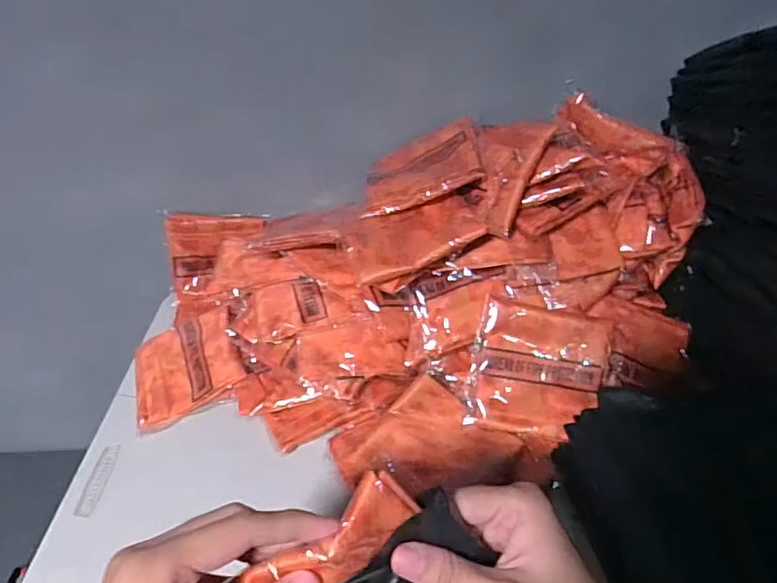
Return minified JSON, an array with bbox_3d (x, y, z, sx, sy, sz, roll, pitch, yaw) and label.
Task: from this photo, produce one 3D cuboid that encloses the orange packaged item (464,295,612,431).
[{"bbox_3d":[0.148,0.073,0.533,0.132,0.023,0.122,8,81,2],"label":"orange packaged item"}]

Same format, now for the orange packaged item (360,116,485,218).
[{"bbox_3d":[0.036,-0.130,0.568,0.120,0.018,0.119,-16,38,19],"label":"orange packaged item"}]

